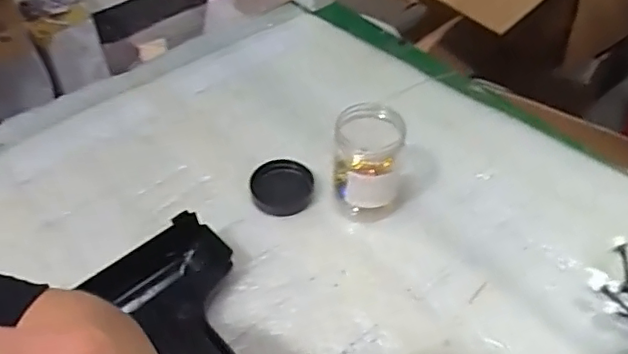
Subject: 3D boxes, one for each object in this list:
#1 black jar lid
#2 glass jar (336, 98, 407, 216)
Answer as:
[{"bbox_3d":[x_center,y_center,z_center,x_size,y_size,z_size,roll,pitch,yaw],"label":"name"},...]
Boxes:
[{"bbox_3d":[-0.029,0.010,0.536,0.056,0.011,0.059,0,47,0],"label":"black jar lid"},{"bbox_3d":[0.045,-0.011,0.496,0.054,0.088,0.051,0,47,0],"label":"glass jar"}]

